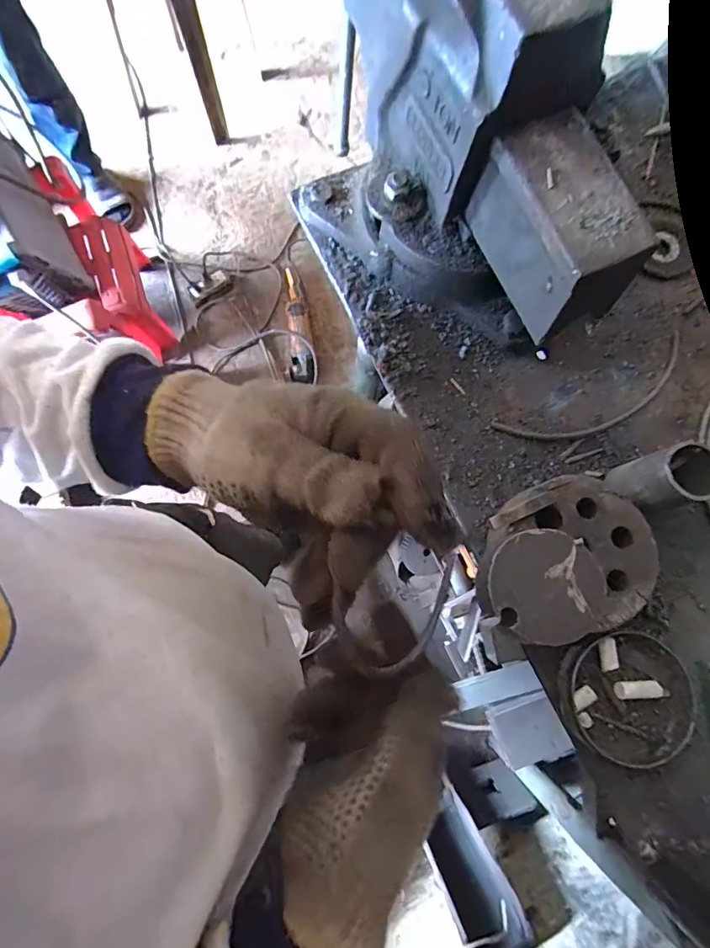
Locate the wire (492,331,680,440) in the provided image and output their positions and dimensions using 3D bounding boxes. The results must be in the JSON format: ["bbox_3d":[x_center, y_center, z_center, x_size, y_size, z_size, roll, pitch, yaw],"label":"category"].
[{"bbox_3d":[0.212,-0.064,0.403,0.191,0.006,0.046,-27,79,-7],"label":"wire"}]

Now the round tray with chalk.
[{"bbox_3d":[0.201,0.165,0.348,0.095,0.014,0.087,0,77,-2],"label":"round tray with chalk"}]

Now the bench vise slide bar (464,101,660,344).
[{"bbox_3d":[0.138,-0.160,0.320,0.060,0.068,0.122,-26,79,-7],"label":"bench vise slide bar"}]

